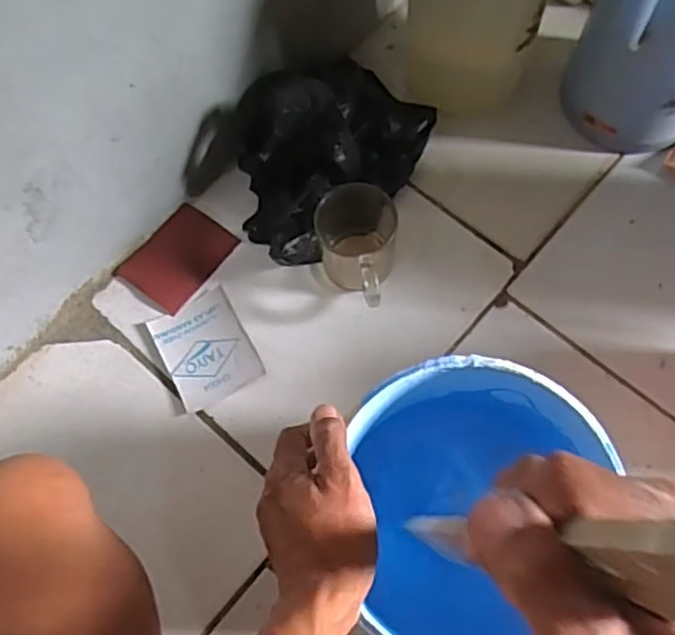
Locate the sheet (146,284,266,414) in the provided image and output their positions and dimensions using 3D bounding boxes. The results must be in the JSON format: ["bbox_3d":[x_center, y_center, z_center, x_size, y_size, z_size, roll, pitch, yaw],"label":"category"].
[{"bbox_3d":[-0.120,0.028,0.615,0.076,0.006,0.096,-26,73,-7],"label":"sheet"}]

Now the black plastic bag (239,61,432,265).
[{"bbox_3d":[-0.023,-0.166,0.616,0.159,0.108,0.211,40,77,13],"label":"black plastic bag"}]

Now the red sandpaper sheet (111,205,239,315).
[{"bbox_3d":[-0.154,-0.059,0.647,0.078,0.004,0.098,37,77,12],"label":"red sandpaper sheet"}]

